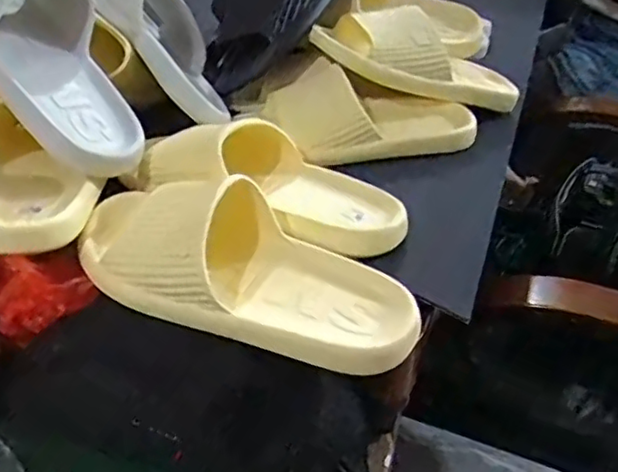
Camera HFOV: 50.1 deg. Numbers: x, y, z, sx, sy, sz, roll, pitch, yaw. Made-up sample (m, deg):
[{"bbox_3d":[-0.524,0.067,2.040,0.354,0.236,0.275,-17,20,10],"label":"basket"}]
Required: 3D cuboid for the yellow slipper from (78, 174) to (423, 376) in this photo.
[{"bbox_3d":[-0.050,0.012,0.460,0.257,0.068,0.091,15,37,16],"label":"yellow slipper"}]

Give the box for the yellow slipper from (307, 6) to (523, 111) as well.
[{"bbox_3d":[0.122,-0.186,0.686,0.238,0.059,0.089,12,32,-20],"label":"yellow slipper"}]

